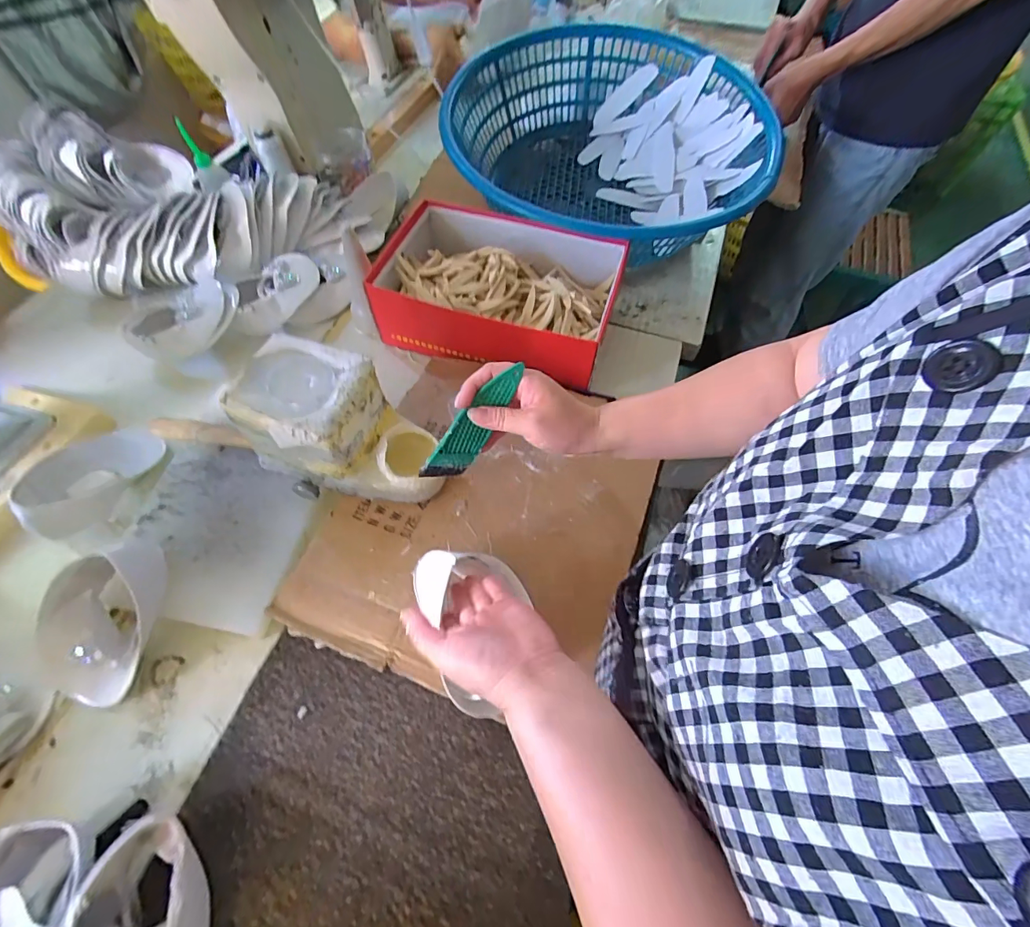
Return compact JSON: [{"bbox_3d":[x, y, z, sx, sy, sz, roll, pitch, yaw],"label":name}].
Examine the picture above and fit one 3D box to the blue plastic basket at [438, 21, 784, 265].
[{"bbox_3d":[0.160,-0.525,0.763,0.513,0.163,0.524,18,62,10],"label":"blue plastic basket"}]

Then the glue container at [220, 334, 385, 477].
[{"bbox_3d":[-0.212,-0.056,0.467,0.121,0.092,0.107,10,61,6],"label":"glue container"}]

